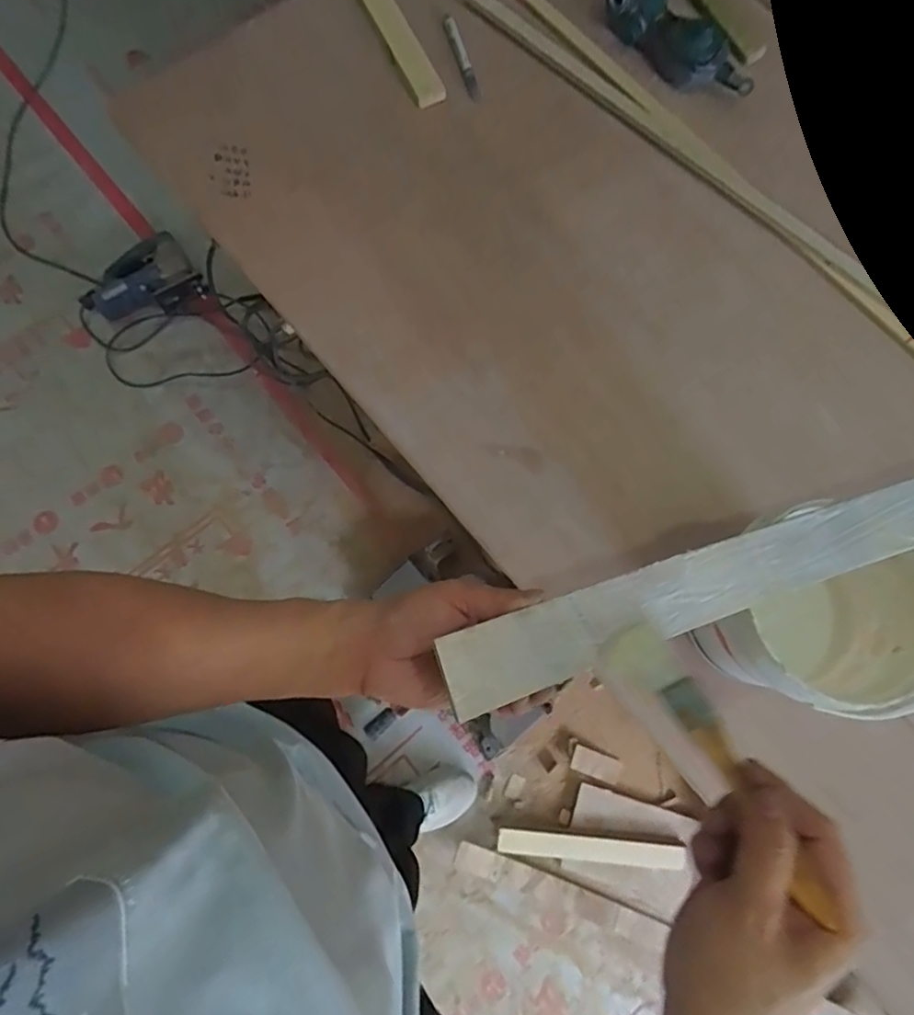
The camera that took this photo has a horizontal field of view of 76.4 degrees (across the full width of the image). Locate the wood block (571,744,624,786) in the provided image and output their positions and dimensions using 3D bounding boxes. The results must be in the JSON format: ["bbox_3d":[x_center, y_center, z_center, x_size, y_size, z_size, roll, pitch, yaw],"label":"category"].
[{"bbox_3d":[0.304,0.560,1.263,0.102,0.012,0.053,19,76,4],"label":"wood block"}]

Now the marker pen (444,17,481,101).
[{"bbox_3d":[0.007,-0.584,0.749,0.018,0.011,0.126,-18,76,-5],"label":"marker pen"}]

